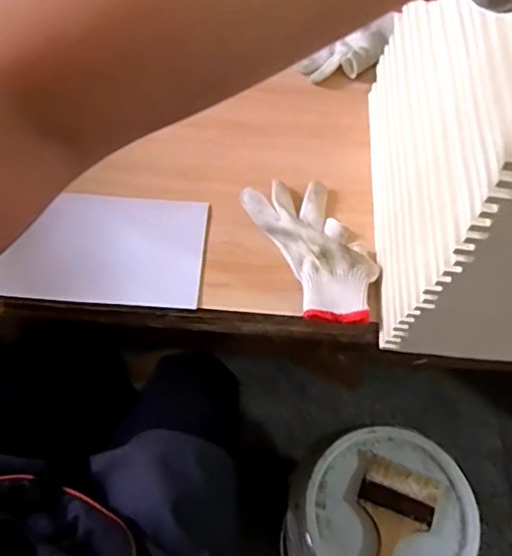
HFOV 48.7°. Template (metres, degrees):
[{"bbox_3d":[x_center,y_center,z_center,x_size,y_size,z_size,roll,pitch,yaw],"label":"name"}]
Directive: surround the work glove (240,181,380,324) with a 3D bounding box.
[{"bbox_3d":[0.067,-0.035,0.597,0.093,0.032,0.182,-22,62,-16],"label":"work glove"}]

